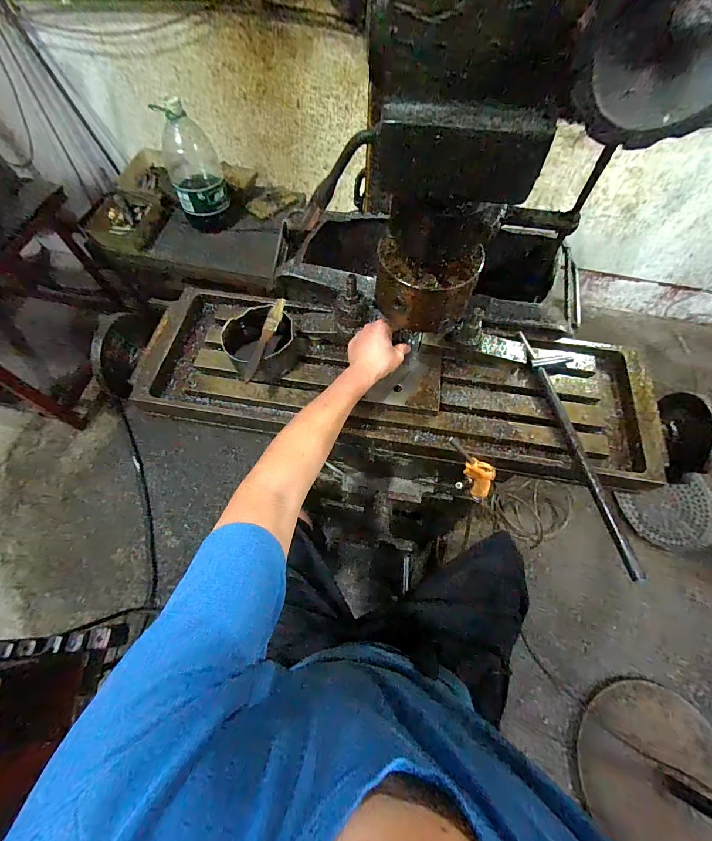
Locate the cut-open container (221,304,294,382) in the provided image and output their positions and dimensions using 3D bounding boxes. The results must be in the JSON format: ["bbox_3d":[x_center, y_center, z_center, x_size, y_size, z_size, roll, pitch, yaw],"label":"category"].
[{"bbox_3d":[-0.153,-0.113,0.562,0.112,0.069,0.110,1,65,-2],"label":"cut-open container"}]

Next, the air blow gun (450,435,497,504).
[{"bbox_3d":[0.185,0.089,0.554,0.057,0.212,0.027,8,61,33],"label":"air blow gun"}]

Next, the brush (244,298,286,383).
[{"bbox_3d":[-0.133,-0.123,0.529,0.022,0.015,0.148,14,65,5],"label":"brush"}]

